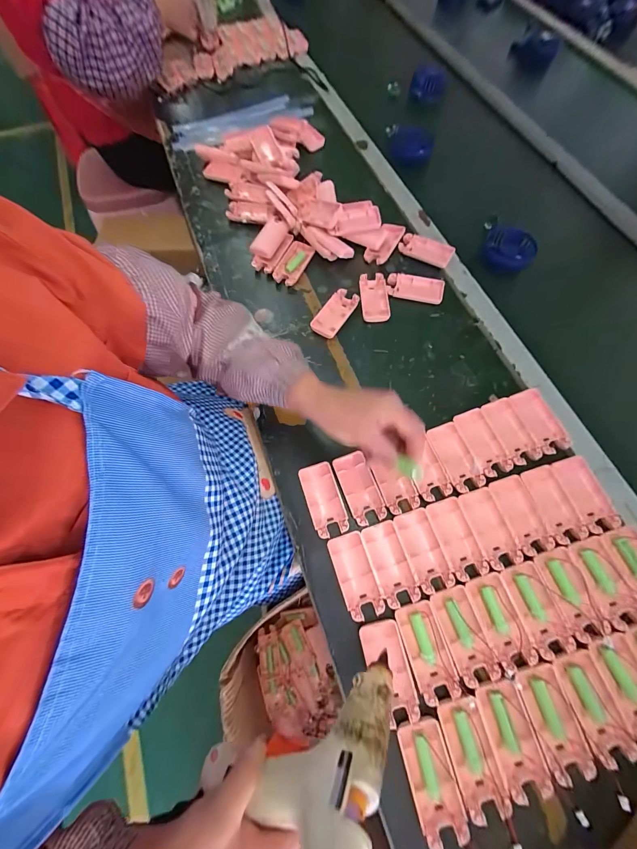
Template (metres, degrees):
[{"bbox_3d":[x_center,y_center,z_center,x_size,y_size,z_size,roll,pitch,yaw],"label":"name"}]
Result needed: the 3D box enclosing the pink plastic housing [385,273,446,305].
[{"bbox_3d":[0.166,-0.232,0.519,0.094,0.014,0.047,13,70,7],"label":"pink plastic housing"}]

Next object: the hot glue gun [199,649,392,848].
[{"bbox_3d":[0.010,0.278,0.234,0.166,0.116,0.040,-15,98,-20],"label":"hot glue gun"}]

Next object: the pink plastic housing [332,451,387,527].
[{"bbox_3d":[0.054,0.084,0.405,0.043,0.009,0.093,-21,69,-6],"label":"pink plastic housing"}]

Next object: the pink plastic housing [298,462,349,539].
[{"bbox_3d":[0.007,0.099,0.401,0.045,0.011,0.091,-18,69,-5],"label":"pink plastic housing"}]

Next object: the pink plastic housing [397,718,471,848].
[{"bbox_3d":[0.113,0.353,0.301,0.045,0.018,0.091,-14,69,-3],"label":"pink plastic housing"}]

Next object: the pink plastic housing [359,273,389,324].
[{"bbox_3d":[0.095,-0.215,0.513,0.048,0.016,0.091,-4,69,0],"label":"pink plastic housing"}]

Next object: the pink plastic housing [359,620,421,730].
[{"bbox_3d":[0.078,0.272,0.336,0.044,0.011,0.092,-13,69,-3],"label":"pink plastic housing"}]

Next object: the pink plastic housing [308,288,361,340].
[{"bbox_3d":[0.027,-0.185,0.506,0.045,0.013,0.091,31,73,13],"label":"pink plastic housing"}]

